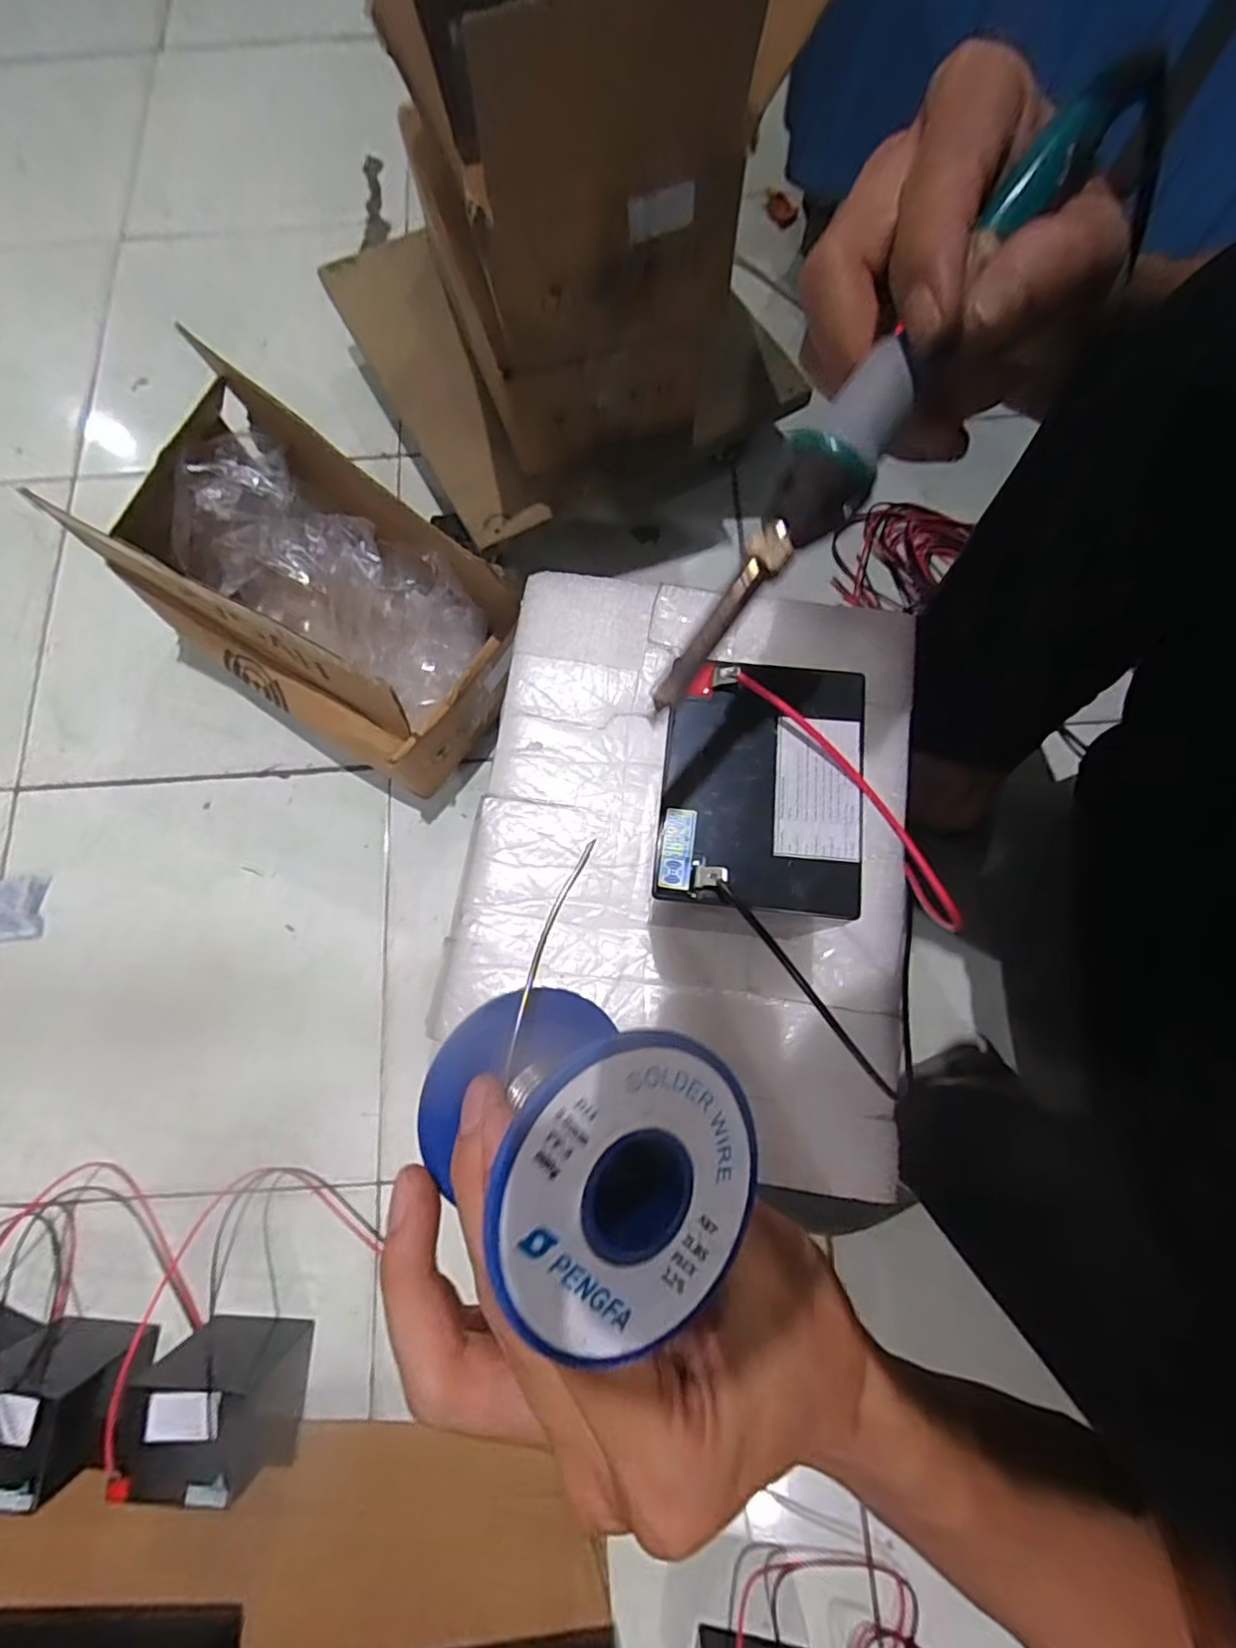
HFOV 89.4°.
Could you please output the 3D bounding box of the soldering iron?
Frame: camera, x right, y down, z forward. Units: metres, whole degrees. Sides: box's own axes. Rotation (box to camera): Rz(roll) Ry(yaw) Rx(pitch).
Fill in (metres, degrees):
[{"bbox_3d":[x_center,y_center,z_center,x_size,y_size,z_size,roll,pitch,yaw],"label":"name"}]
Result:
[{"bbox_3d":[0.075,-0.108,0.157,0.029,0.023,0.195,38,90,10],"label":"soldering iron"}]

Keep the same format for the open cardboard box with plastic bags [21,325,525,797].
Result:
[{"bbox_3d":[-0.288,-0.221,0.596,0.362,0.198,0.203,34,80,9],"label":"open cardboard box with plastic bags"}]

